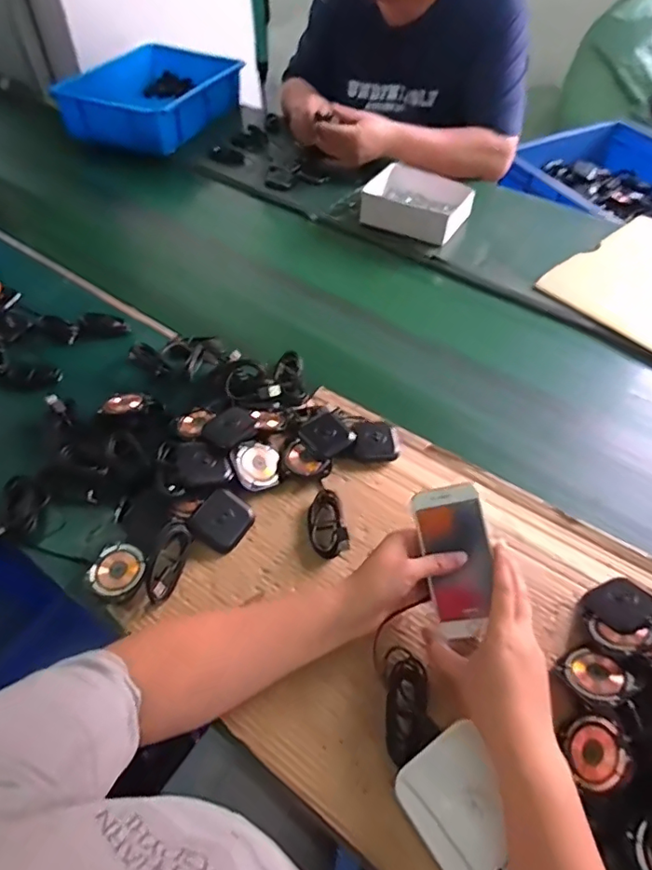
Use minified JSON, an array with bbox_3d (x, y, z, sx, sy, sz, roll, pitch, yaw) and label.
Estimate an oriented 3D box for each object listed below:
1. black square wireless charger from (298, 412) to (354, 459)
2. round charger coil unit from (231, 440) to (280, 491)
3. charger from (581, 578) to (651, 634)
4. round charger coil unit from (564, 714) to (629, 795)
[{"bbox_3d":[0.002,0.000,0.634,0.055,0.014,0.056,-37,66,-23],"label":"black square wireless charger"},{"bbox_3d":[-0.079,0.036,0.603,0.058,0.004,0.058,16,57,-26],"label":"round charger coil unit"},{"bbox_3d":[0.288,0.164,0.511,0.058,0.010,0.055,-29,31,-18],"label":"charger"},{"bbox_3d":[0.220,0.258,0.425,0.006,0.052,0.053,31,37,-19],"label":"round charger coil unit"}]

